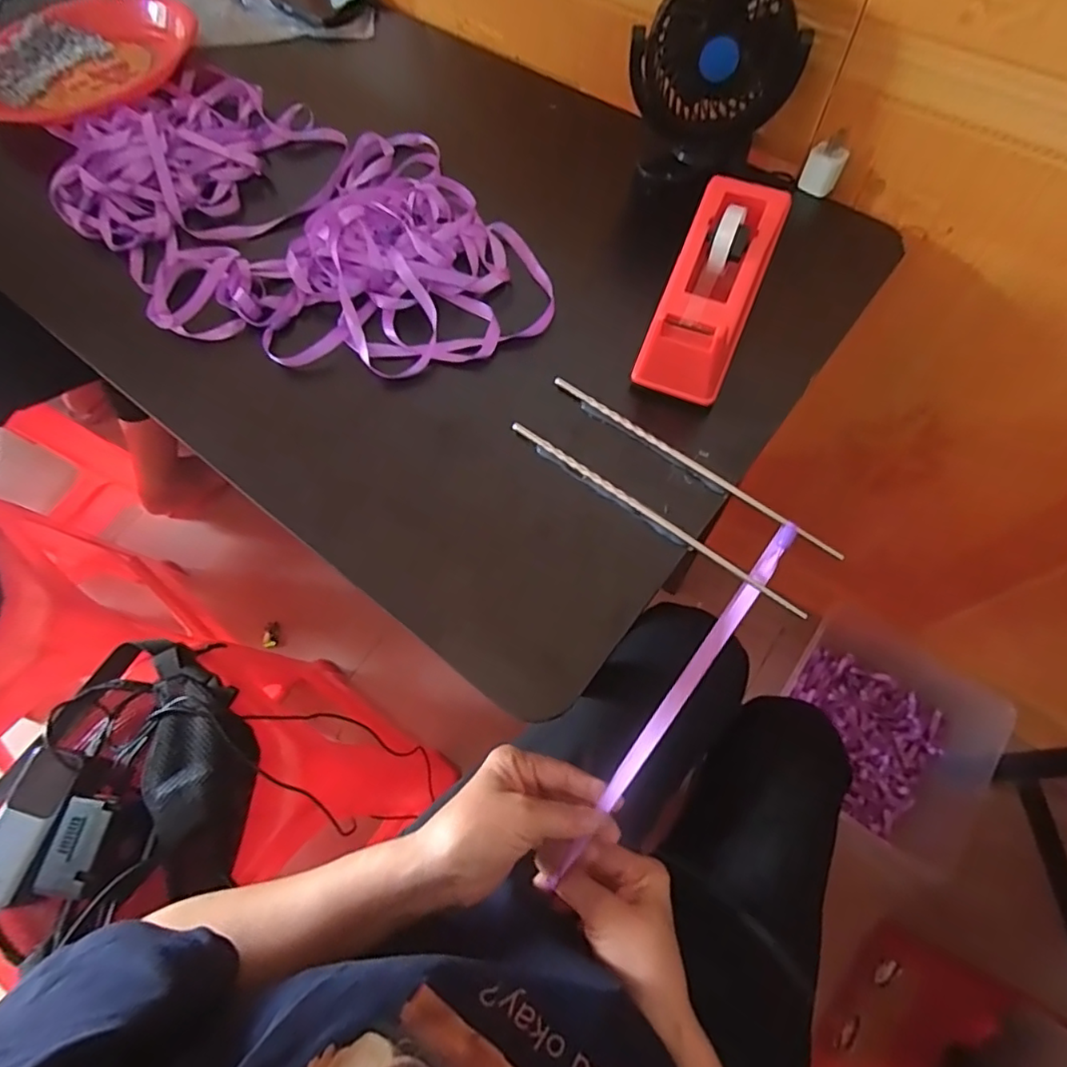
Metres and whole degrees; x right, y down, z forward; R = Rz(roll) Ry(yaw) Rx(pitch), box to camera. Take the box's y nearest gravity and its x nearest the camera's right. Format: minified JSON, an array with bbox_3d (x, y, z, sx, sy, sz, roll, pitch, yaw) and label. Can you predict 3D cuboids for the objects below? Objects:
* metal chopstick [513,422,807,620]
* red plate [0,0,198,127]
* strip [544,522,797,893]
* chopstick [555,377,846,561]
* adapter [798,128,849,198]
[{"bbox_3d":[0.076,-0.014,0.384,0.222,0.006,0.009,35,72,17],"label":"metal chopstick"},{"bbox_3d":[-0.454,-0.490,0.594,0.219,0.024,0.228,-1,66,2],"label":"red plate"},{"bbox_3d":[0.094,0.110,0.388,0.011,0.017,0.265,33,99,16],"label":"strip"},{"bbox_3d":[0.104,-0.048,0.395,0.220,0.005,0.008,37,72,17],"label":"chopstick"},{"bbox_3d":[0.242,-0.307,0.490,0.030,0.039,0.031,25,69,13],"label":"adapter"}]

